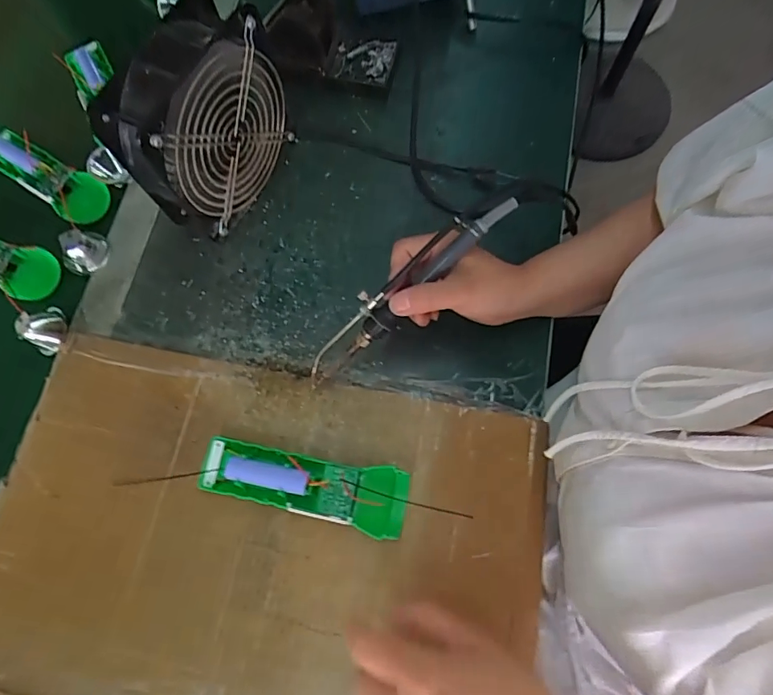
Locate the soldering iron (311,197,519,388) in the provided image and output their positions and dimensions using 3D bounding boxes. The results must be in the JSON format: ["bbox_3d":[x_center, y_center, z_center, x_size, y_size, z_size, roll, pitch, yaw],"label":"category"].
[{"bbox_3d":[0.012,-0.043,0.360,0.199,0.021,0.026,-41,72,13],"label":"soldering iron"}]

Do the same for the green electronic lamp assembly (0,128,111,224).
[{"bbox_3d":[-0.330,-0.163,0.460,0.129,0.033,0.043,30,72,-3],"label":"green electronic lamp assembly"}]

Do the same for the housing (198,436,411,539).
[{"bbox_3d":[-0.065,0.105,0.367,0.160,0.027,0.046,10,74,7],"label":"housing"}]

